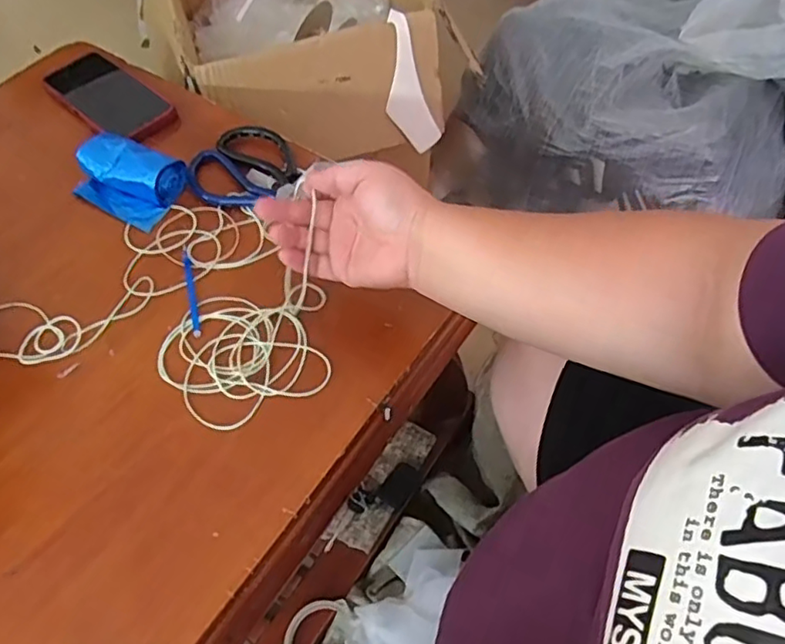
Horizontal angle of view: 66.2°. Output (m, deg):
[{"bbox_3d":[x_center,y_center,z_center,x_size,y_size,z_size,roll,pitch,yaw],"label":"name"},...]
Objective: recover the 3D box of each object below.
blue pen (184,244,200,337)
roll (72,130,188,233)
[{"bbox_3d":[-0.181,-0.030,0.541,0.006,0.004,0.103,-16,58,-5],"label":"blue pen"},{"bbox_3d":[-0.270,-0.147,0.602,0.110,0.036,0.072,22,62,17],"label":"roll"}]

